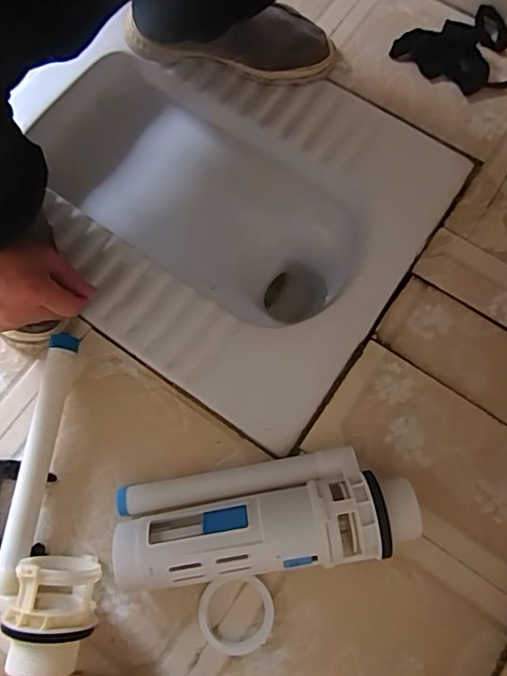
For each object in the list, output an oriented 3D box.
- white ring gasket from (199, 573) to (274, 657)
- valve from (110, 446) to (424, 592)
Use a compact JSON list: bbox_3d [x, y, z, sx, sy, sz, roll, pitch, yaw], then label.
[{"bbox_3d":[-0.017,0.269,0.496,0.071,0.015,0.065,-6,74,-1],"label":"white ring gasket"},{"bbox_3d":[0.007,0.170,0.492,0.279,0.079,0.102,-8,74,-1],"label":"valve"}]

